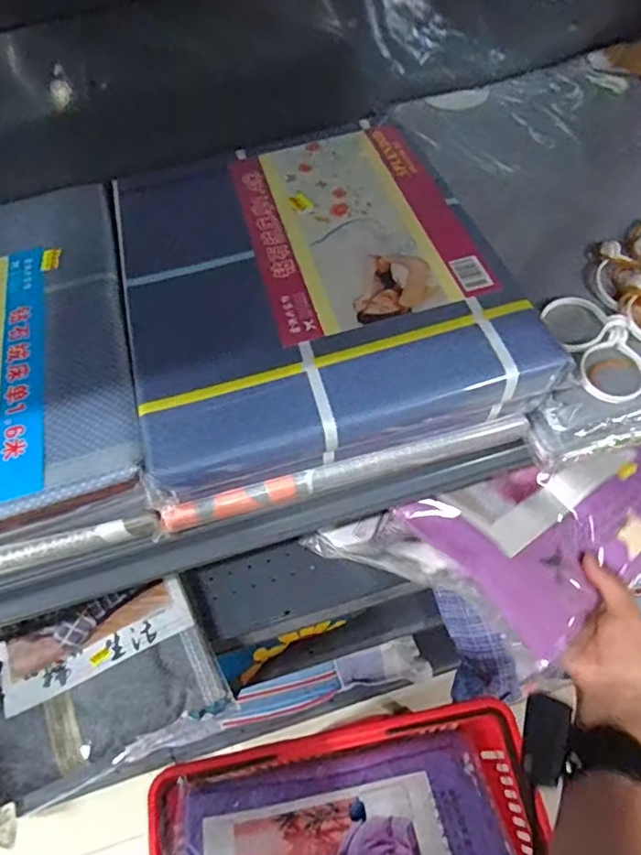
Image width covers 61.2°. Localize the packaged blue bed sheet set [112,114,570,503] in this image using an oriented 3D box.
[{"bbox_3d":[-0.014,-0.107,0.377,0.233,0.047,0.278,-16,61,-5],"label":"packaged blue bed sheet set"}]

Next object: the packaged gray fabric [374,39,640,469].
[{"bbox_3d":[0.229,-0.175,0.422,0.281,0.060,0.366,-17,61,-6],"label":"packaged gray fabric"}]

